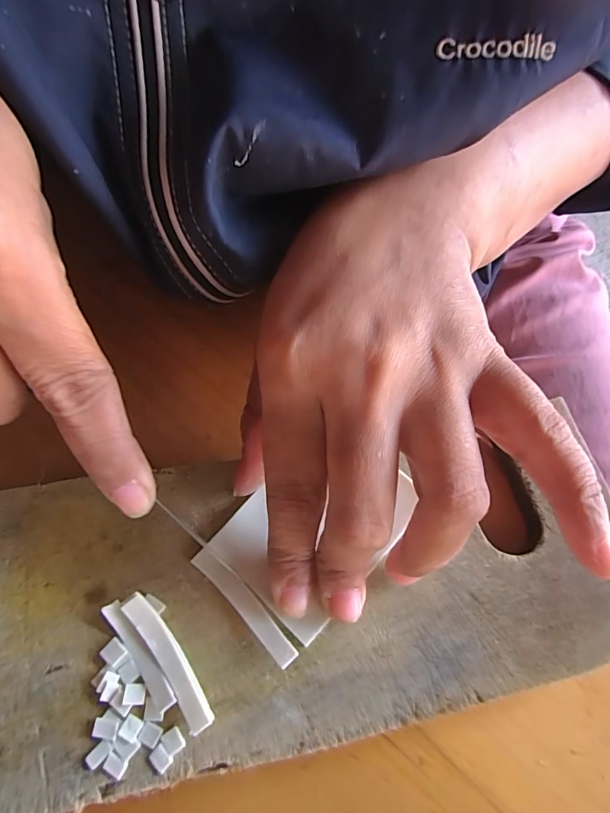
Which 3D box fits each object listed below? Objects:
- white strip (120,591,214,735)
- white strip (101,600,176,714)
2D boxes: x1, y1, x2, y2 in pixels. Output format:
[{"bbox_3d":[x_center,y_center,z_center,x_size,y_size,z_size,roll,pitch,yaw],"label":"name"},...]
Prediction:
[{"bbox_3d":[-0.046,0.083,0.143,0.008,0.006,0.046,-37,75,-10],"label":"white strip"},{"bbox_3d":[-0.055,0.082,0.144,0.007,0.004,0.038,-36,75,-9],"label":"white strip"}]

